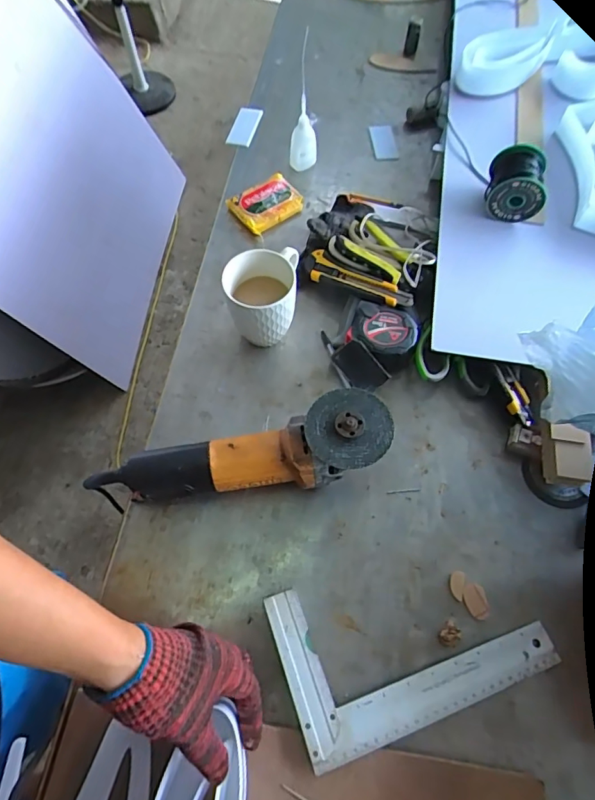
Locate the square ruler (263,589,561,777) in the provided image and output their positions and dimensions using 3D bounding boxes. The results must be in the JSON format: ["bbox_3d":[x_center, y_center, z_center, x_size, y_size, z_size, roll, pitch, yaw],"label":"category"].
[{"bbox_3d":[0.112,0.229,0.471,0.253,0.025,0.145,-16,64,-9],"label":"square ruler"}]

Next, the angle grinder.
[{"bbox_3d":[-0.051,0.062,0.527,0.306,0.079,0.092,-13,62,7],"label":"angle grinder"}]

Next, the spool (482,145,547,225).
[{"bbox_3d":[0.297,-0.294,0.651,0.073,0.066,0.077,14,63,7],"label":"spool"}]

